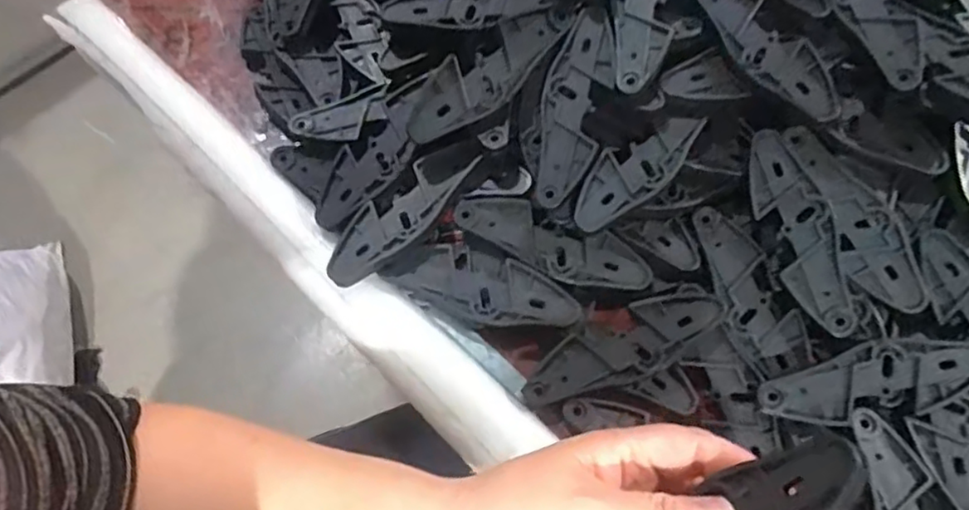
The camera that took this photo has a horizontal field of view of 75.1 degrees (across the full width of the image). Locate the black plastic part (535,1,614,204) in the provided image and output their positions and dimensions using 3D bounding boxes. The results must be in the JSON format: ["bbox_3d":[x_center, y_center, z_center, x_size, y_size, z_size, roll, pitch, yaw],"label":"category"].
[{"bbox_3d":[0.055,-0.092,0.390,0.038,0.009,0.123,13,86,3],"label":"black plastic part"}]

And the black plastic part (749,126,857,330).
[{"bbox_3d":[0.189,-0.014,0.377,0.037,0.006,0.123,-22,79,12],"label":"black plastic part"}]

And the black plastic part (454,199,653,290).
[{"bbox_3d":[0.042,-0.008,0.391,0.124,0.009,0.034,21,68,7],"label":"black plastic part"}]

